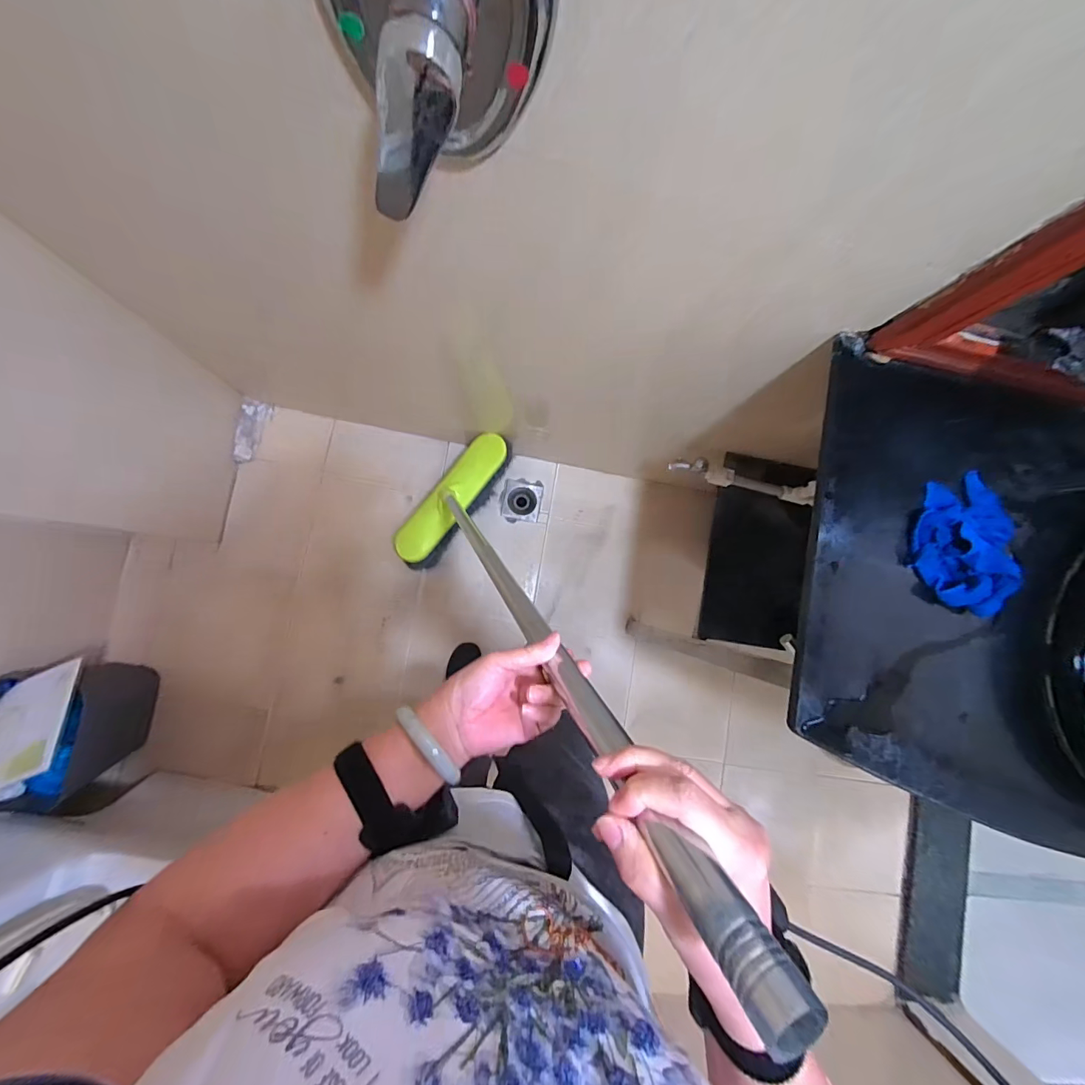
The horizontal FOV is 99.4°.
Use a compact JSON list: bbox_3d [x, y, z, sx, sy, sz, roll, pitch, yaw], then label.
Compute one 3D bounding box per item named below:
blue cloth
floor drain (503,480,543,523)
[{"bbox_3d":[0.471,-0.002,0.510,0.095,0.037,0.152,8,87,-4],"label":"blue cloth"},{"bbox_3d":[-0.056,-0.115,1.282,0.101,0.020,0.102,10,85,-7],"label":"floor drain"}]

